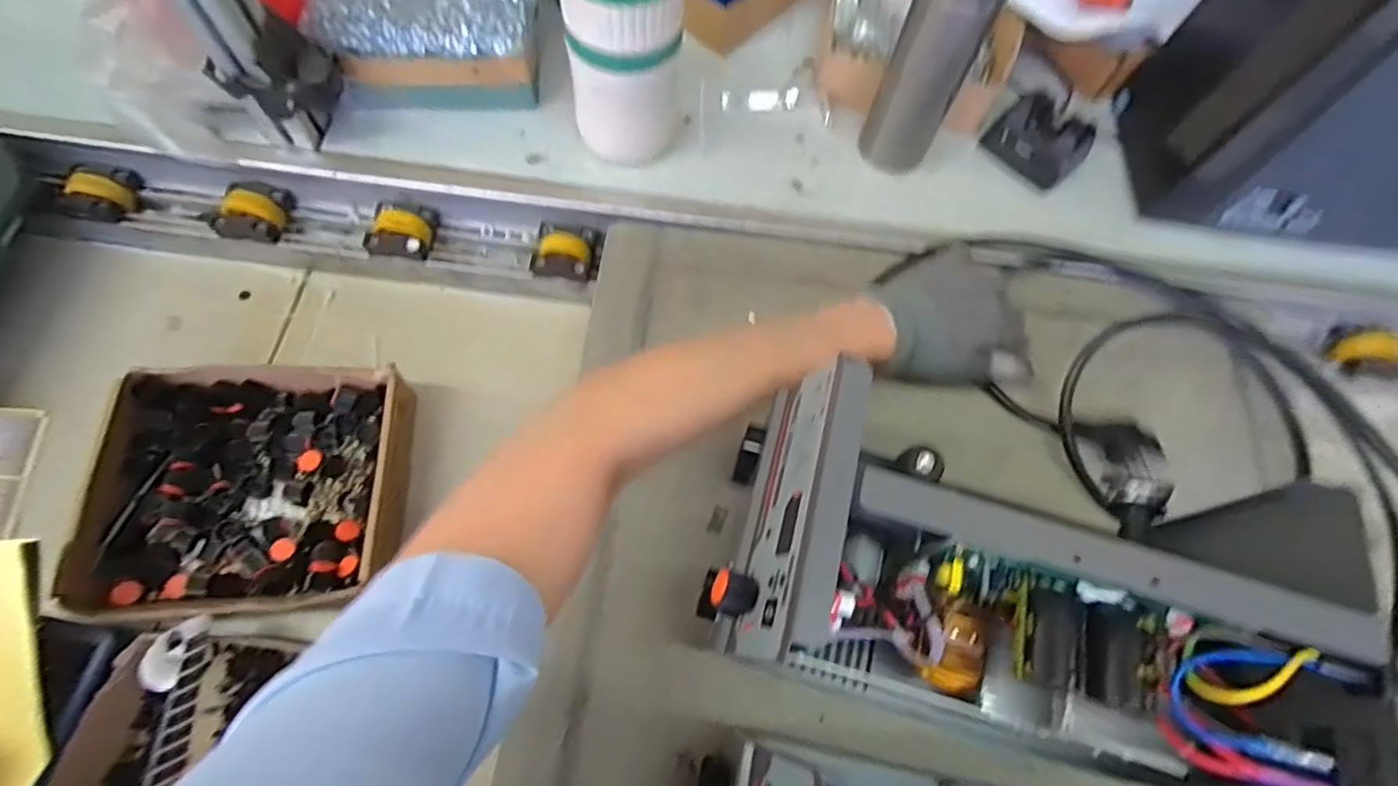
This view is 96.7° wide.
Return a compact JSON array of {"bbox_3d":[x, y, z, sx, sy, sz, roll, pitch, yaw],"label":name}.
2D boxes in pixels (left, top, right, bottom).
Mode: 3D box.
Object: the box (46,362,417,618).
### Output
[{"bbox_3d":[-0.342,0.075,0.487,0.213,0.056,0.198,-2,66,-4],"label":"box"}]

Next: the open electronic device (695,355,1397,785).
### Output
[{"bbox_3d":[0.161,0.109,0.355,0.276,0.179,0.147,15,66,3],"label":"open electronic device"}]

